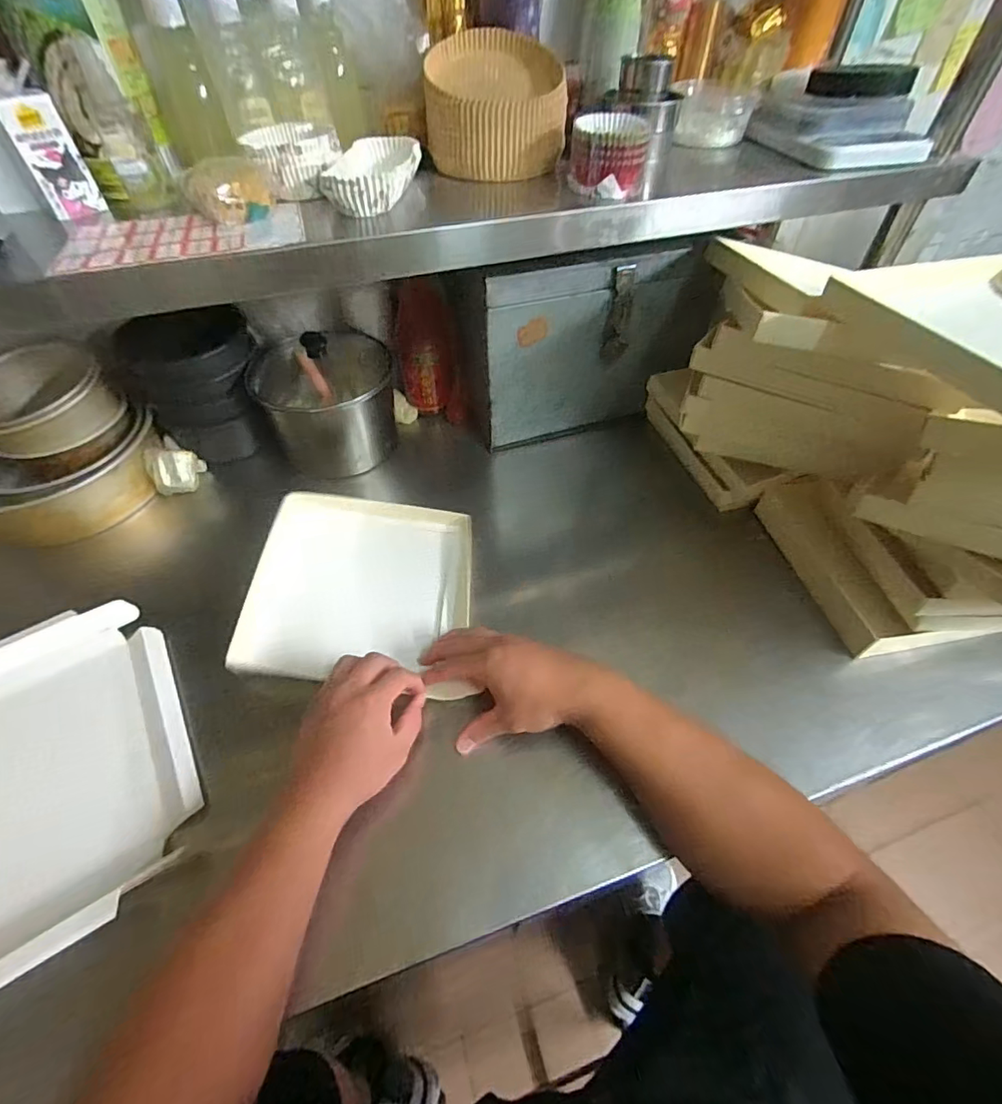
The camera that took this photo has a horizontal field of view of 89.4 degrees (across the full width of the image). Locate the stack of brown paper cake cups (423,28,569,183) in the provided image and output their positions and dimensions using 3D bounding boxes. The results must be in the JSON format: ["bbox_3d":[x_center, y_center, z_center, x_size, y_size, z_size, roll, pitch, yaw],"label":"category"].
[{"bbox_3d":[-0.006,-0.471,0.537,0.144,0.090,0.129,-3,53,-3],"label":"stack of brown paper cake cups"}]

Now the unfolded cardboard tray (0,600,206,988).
[{"bbox_3d":[-0.461,0.221,0.449,0.329,0.060,0.323,-27,57,-19],"label":"unfolded cardboard tray"}]

